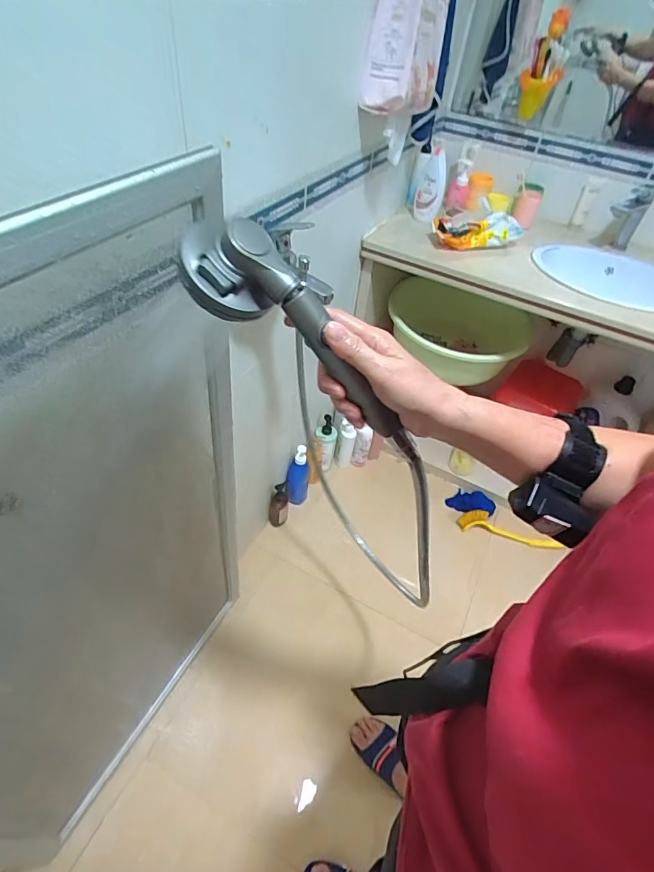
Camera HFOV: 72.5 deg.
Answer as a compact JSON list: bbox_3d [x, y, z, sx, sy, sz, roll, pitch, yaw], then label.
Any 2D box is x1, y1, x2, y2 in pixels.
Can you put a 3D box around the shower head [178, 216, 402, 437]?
[{"bbox_3d":[-0.019,-0.086,0.378,0.232,0.061,0.052,41,43,-20],"label":"shower head"}]

